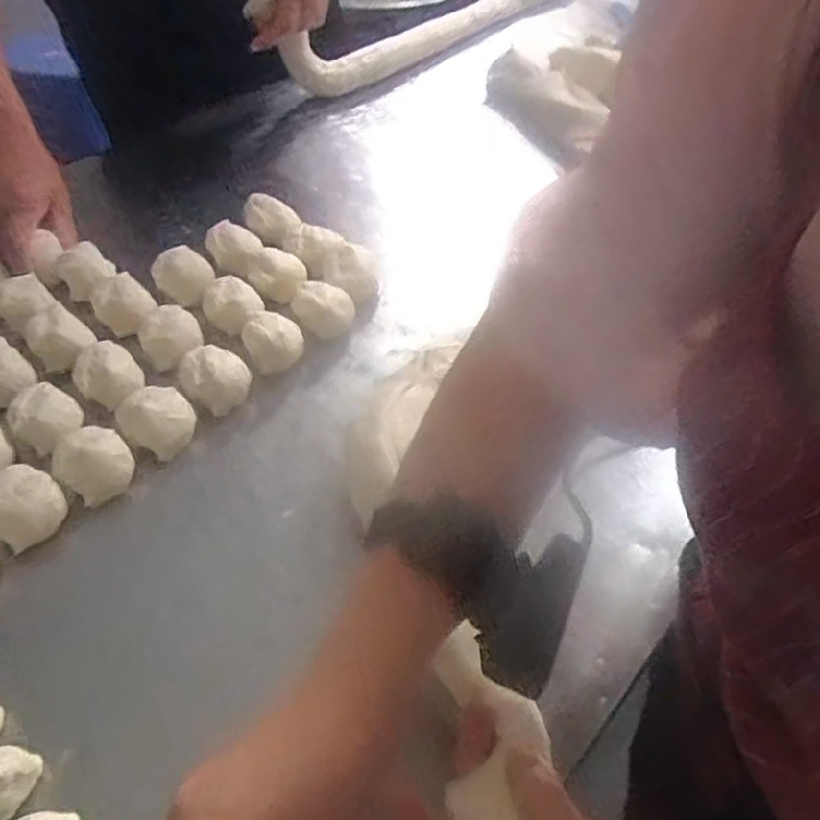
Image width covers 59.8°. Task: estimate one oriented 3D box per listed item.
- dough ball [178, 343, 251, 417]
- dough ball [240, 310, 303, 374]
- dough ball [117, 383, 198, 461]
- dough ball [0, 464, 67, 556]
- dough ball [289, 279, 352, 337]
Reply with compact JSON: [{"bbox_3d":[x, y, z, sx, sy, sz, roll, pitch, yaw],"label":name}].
[{"bbox_3d":[-0.151,-0.024,0.556,0.051,0.044,0.050,-18,49,-17],"label":"dough ball"},{"bbox_3d":[-0.112,-0.058,0.586,0.048,0.038,0.044,-8,47,-9],"label":"dough ball"},{"bbox_3d":[-0.185,0.011,0.527,0.051,0.044,0.044,-27,53,-24],"label":"dough ball"},{"bbox_3d":[-0.256,0.064,0.473,0.047,0.035,0.042,-33,55,-28],"label":"dough ball"},{"bbox_3d":[-0.075,-0.084,0.614,0.049,0.034,0.042,-8,47,-9],"label":"dough ball"}]

